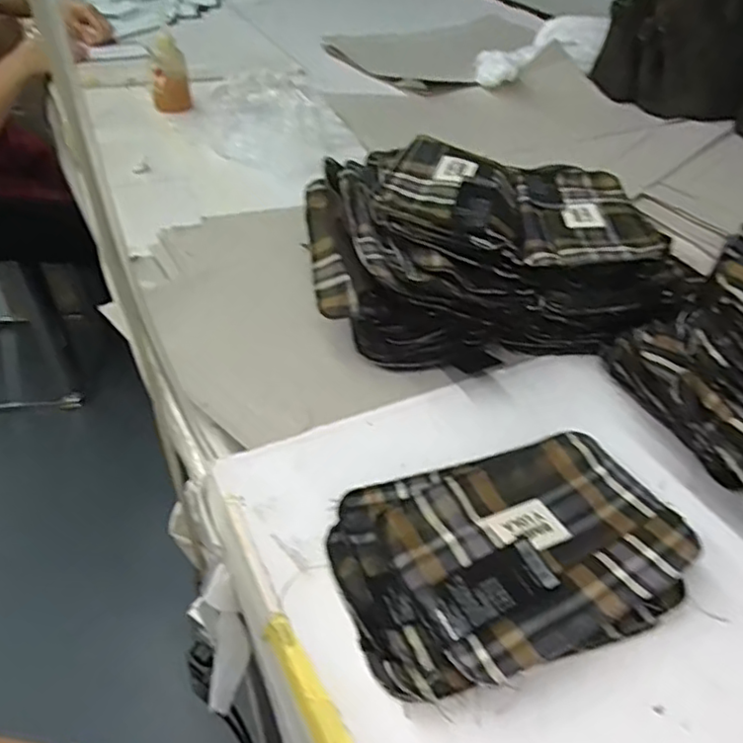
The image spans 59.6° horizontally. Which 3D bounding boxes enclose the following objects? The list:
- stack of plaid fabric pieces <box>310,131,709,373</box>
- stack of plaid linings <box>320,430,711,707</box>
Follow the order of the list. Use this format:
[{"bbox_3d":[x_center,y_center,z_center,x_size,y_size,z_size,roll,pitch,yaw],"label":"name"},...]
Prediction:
[{"bbox_3d":[0.110,-0.119,0.639,0.331,0.124,0.229,-4,41,-8],"label":"stack of plaid fabric pieces"},{"bbox_3d":[0.094,0.120,0.428,0.224,0.034,0.139,-13,43,-17],"label":"stack of plaid linings"}]

